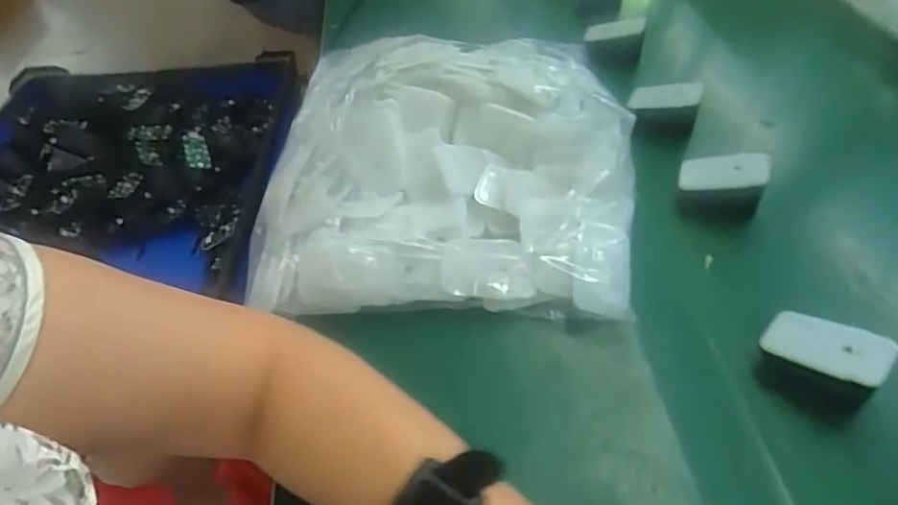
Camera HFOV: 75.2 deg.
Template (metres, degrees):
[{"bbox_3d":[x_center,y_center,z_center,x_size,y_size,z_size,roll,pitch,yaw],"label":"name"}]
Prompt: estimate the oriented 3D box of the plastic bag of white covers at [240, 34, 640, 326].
[{"bbox_3d":[-0.001,-0.077,0.500,0.292,0.107,0.279,-1,45,3],"label":"plastic bag of white covers"}]

